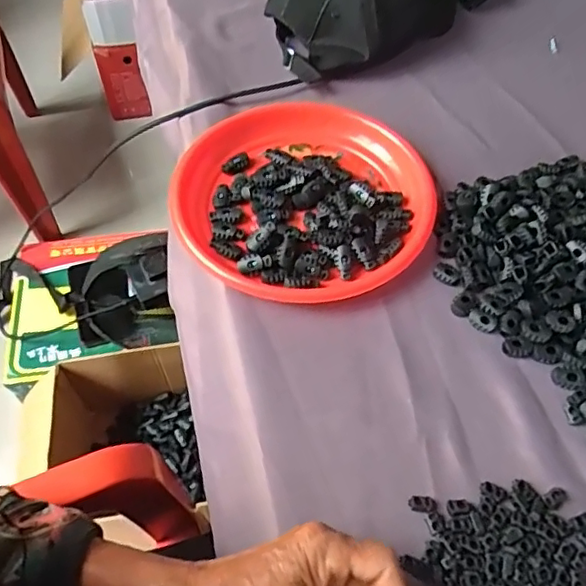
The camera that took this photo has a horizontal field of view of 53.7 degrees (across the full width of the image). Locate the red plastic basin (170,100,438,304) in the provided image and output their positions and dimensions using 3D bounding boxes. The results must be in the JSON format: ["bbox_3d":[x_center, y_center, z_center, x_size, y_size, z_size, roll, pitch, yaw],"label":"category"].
[{"bbox_3d":[0.011,-0.087,0.502,0.210,0.038,0.216,1,58,-1],"label":"red plastic basin"}]

